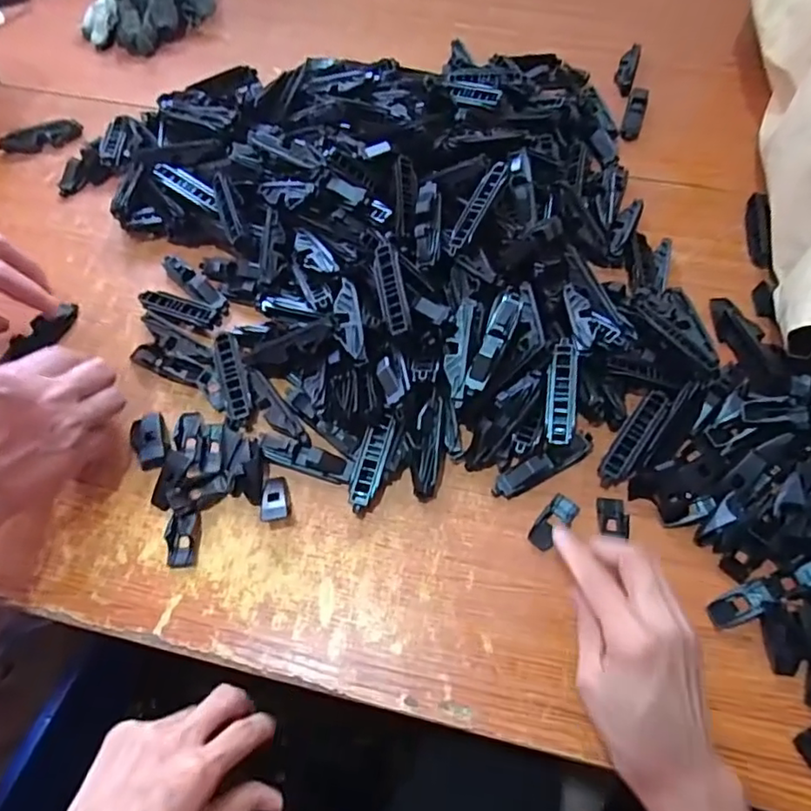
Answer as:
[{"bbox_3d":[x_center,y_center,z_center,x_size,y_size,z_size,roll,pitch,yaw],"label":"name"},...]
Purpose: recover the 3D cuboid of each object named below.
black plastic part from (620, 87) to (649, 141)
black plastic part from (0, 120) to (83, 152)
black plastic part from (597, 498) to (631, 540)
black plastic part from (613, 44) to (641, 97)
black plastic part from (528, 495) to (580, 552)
[{"bbox_3d":[0.241,-0.309,0.613,0.019,0.017,0.078,16,63,9],"label":"black plastic part"},{"bbox_3d":[-0.376,-0.275,0.602,0.082,0.016,0.016,-14,62,-7],"label":"black plastic part"},{"bbox_3d":[0.143,0.076,0.403,0.020,0.004,0.027,2,61,1],"label":"black plastic part"},{"bbox_3d":[0.245,-0.372,0.646,0.020,0.014,0.076,18,63,10],"label":"black plastic part"},{"bbox_3d":[0.102,0.079,0.402,0.019,0.009,0.043,41,64,20],"label":"black plastic part"}]

